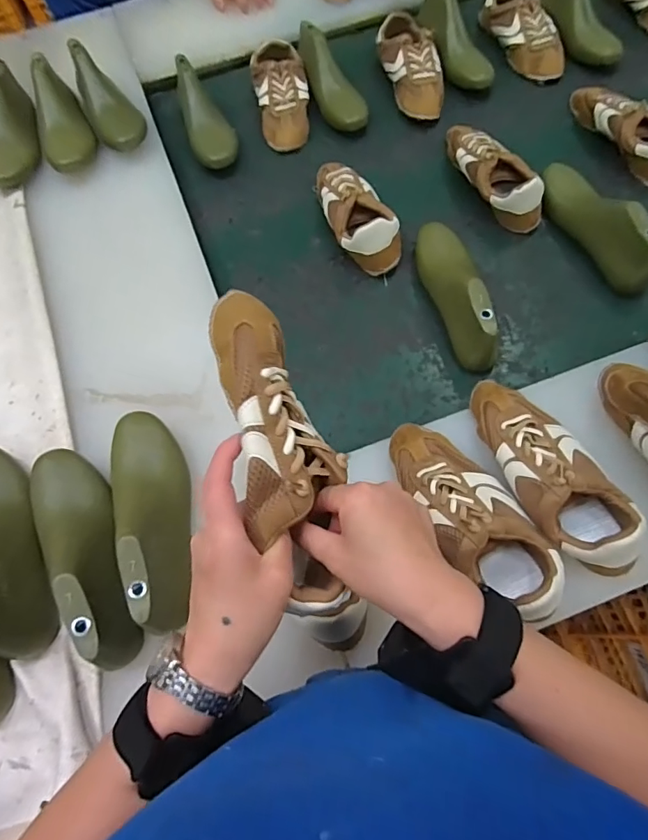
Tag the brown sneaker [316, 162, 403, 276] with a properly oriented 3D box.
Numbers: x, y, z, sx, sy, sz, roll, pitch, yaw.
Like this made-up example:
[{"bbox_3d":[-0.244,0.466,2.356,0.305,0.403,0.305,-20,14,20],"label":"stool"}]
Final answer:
[{"bbox_3d":[0.048,-0.322,0.737,0.094,0.069,0.214,-20,67,-5],"label":"brown sneaker"}]

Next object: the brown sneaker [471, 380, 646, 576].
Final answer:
[{"bbox_3d":[0.234,0.047,0.508,0.093,0.071,0.231,-25,68,-6],"label":"brown sneaker"}]

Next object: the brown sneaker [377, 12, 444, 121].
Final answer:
[{"bbox_3d":[0.163,-0.644,0.878,0.094,0.071,0.223,-12,67,-1],"label":"brown sneaker"}]

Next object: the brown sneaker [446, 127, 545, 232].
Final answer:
[{"bbox_3d":[0.256,-0.391,0.754,0.075,0.071,0.227,-24,68,-6],"label":"brown sneaker"}]

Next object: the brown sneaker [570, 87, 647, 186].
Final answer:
[{"bbox_3d":[0.485,-0.480,0.784,0.069,0.068,0.233,-25,68,-6],"label":"brown sneaker"}]

